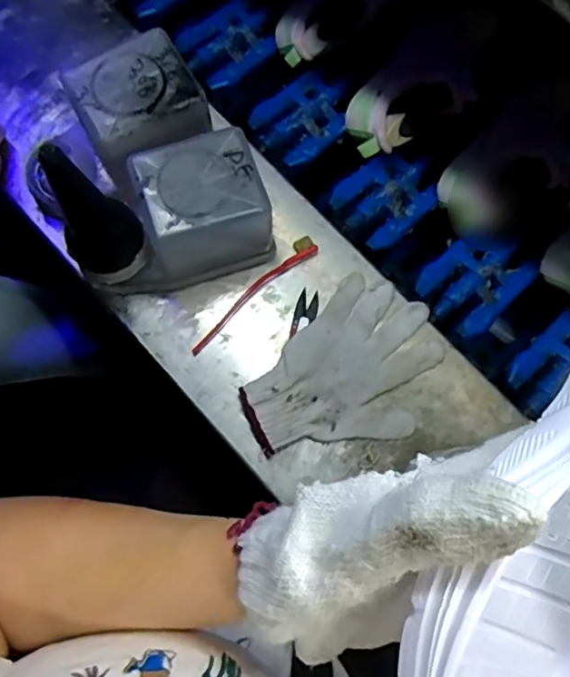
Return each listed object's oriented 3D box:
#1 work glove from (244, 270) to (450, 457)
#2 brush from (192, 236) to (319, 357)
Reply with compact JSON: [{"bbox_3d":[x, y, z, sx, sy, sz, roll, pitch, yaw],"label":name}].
[{"bbox_3d":[0.064,0.040,0.552,0.137,0.022,0.200,41,80,8],"label":"work glove"},{"bbox_3d":[-0.033,-0.045,0.577,0.168,0.007,0.020,-42,81,-10],"label":"brush"}]

